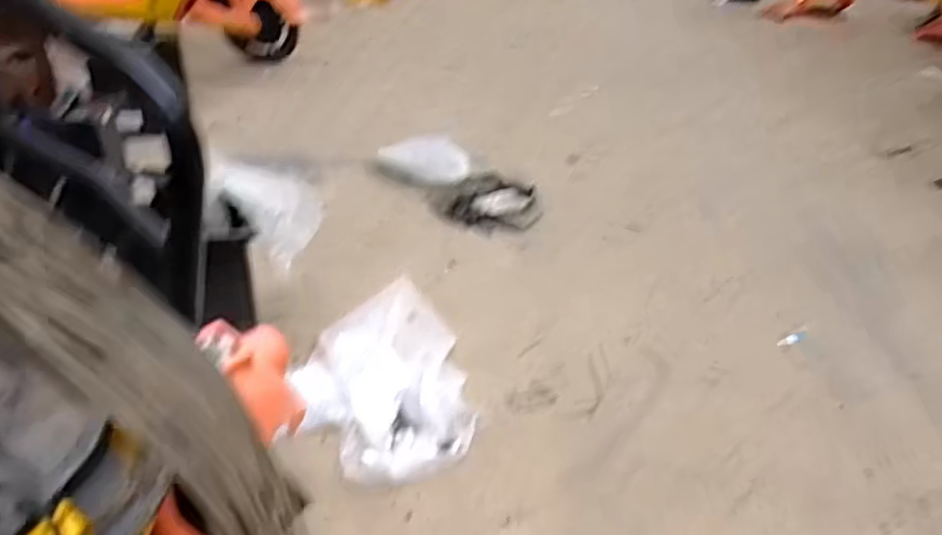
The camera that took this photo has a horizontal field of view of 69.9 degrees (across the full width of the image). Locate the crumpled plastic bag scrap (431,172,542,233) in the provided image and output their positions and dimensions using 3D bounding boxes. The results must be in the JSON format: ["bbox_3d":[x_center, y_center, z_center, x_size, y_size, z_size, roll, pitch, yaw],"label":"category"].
[{"bbox_3d":[0.039,-0.186,1.860,0.303,0.065,0.267,1,32,-1],"label":"crumpled plastic bag scrap"}]

